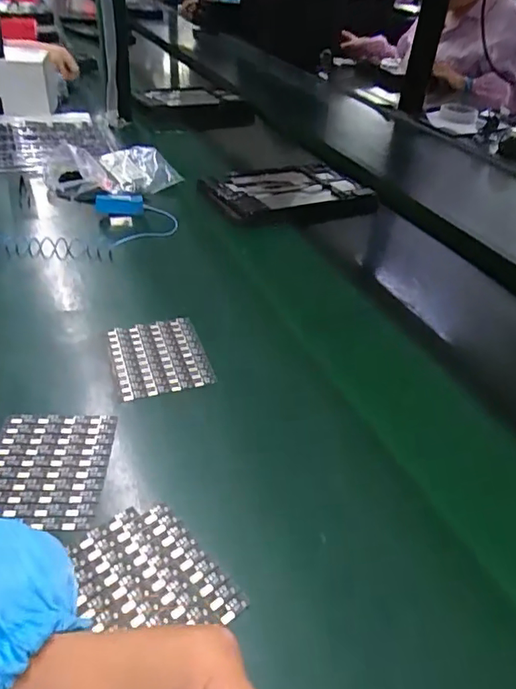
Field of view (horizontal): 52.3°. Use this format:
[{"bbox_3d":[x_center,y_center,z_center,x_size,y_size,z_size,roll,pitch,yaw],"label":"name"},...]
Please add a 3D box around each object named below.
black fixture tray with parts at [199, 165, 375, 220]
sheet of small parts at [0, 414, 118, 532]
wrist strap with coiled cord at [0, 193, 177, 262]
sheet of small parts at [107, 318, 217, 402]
[{"bbox_3d":[0.038,-0.240,0.808,0.245,0.015,0.138,-16,43,-28],"label":"black fixture tray with parts"},{"bbox_3d":[-0.149,0.086,0.369,0.082,0.009,0.093,3,37,-4],"label":"sheet of small parts"},{"bbox_3d":[-0.279,-0.153,0.653,0.343,0.036,0.159,7,37,1],"label":"wrist strap with coiled cord"},{"bbox_3d":[-0.088,0.010,0.469,0.079,0.009,0.090,-9,40,-19],"label":"sheet of small parts"}]

